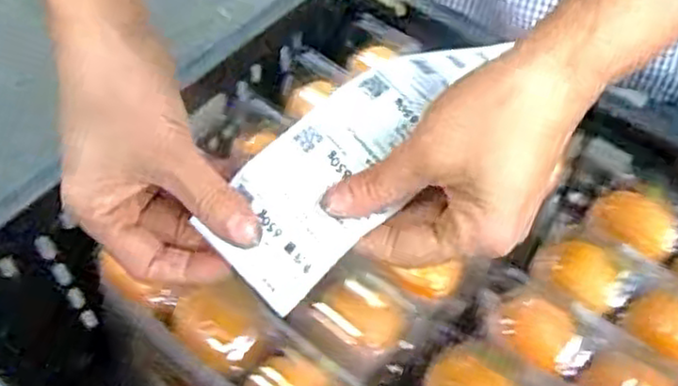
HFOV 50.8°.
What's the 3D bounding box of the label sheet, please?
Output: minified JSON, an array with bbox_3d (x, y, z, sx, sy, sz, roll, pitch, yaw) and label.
[{"bbox_3d":[0.007,-0.024,0.337,0.058,0.028,0.164,31,70,19],"label":"label sheet"}]

